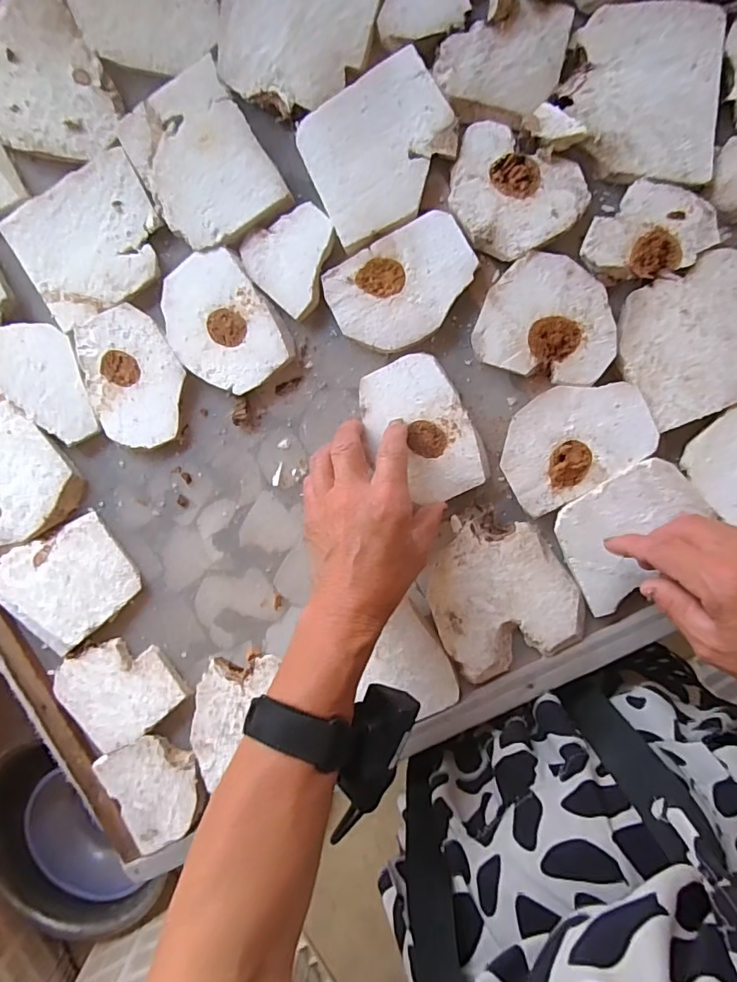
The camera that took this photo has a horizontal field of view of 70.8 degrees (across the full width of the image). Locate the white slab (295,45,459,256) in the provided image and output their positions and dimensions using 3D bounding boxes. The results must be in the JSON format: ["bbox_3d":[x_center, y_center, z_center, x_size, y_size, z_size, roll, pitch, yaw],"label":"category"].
[{"bbox_3d":[0.009,-0.237,0.361,0.100,0.009,0.096,-25,93,8],"label":"white slab"}]

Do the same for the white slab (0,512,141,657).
[{"bbox_3d":[-0.251,0.078,0.430,0.104,0.019,0.091,-36,91,9],"label":"white slab"}]

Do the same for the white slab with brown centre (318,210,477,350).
[{"bbox_3d":[0.025,-0.147,0.374,0.103,0.012,0.074,-27,93,8],"label":"white slab with brown centre"}]

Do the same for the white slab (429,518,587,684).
[{"bbox_3d":[0.099,0.080,0.392,0.104,0.012,0.106,-26,93,8],"label":"white slab"}]

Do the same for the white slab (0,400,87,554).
[{"bbox_3d":[-0.303,-0.007,0.429,0.111,0.018,0.102,-35,92,8],"label":"white slab"}]

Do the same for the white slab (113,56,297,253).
[{"bbox_3d":[-0.124,-0.242,0.383,0.087,0.009,0.116,-30,92,8],"label":"white slab"}]

